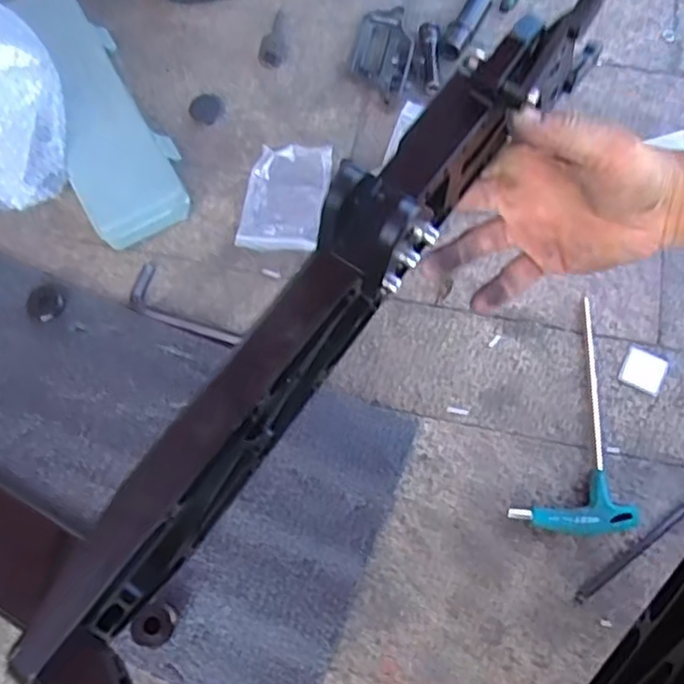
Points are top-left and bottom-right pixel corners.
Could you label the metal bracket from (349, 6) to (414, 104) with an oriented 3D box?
[{"bbox_3d":[0.041,-0.295,0.696,0.060,0.019,0.104,13,70,5],"label":"metal bracket"}]

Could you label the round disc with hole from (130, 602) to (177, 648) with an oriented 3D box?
[{"bbox_3d":[-0.137,0.206,0.495,0.027,0.027,0.029,0,70,0],"label":"round disc with hole"}]

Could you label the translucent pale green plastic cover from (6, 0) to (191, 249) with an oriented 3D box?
[{"bbox_3d":[-0.232,-0.219,0.638,0.098,0.069,0.275,-28,72,-10],"label":"translucent pale green plastic cover"}]

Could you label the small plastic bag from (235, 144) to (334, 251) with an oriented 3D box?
[{"bbox_3d":[-0.053,-0.136,0.638,0.074,0.014,0.111,10,70,4],"label":"small plastic bag"}]

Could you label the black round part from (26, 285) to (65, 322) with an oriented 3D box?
[{"bbox_3d":[-0.257,-0.033,0.592,0.029,0.015,0.029,0,70,0],"label":"black round part"}]

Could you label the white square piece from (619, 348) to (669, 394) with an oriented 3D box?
[{"bbox_3d":[0.259,0.024,0.581,0.035,0.004,0.033,22,71,8],"label":"white square piece"}]

